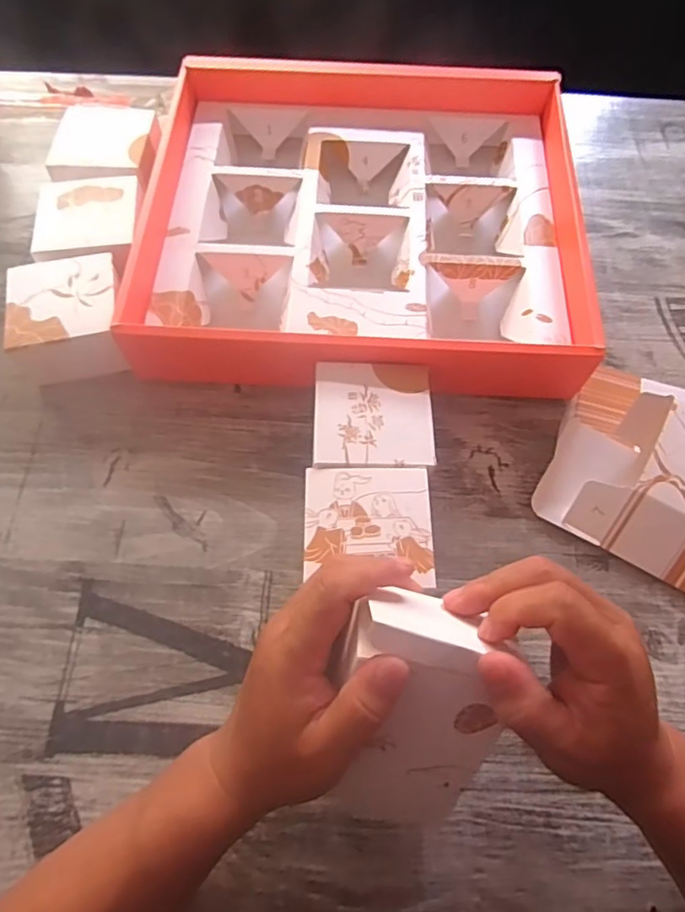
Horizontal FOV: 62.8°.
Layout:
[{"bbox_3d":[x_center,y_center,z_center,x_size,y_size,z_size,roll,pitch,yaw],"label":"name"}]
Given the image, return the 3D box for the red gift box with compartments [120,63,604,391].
[{"bbox_3d":[0.018,-0.220,0.518,0.364,0.069,0.343,3,67,0],"label":"red gift box with compartments"}]

